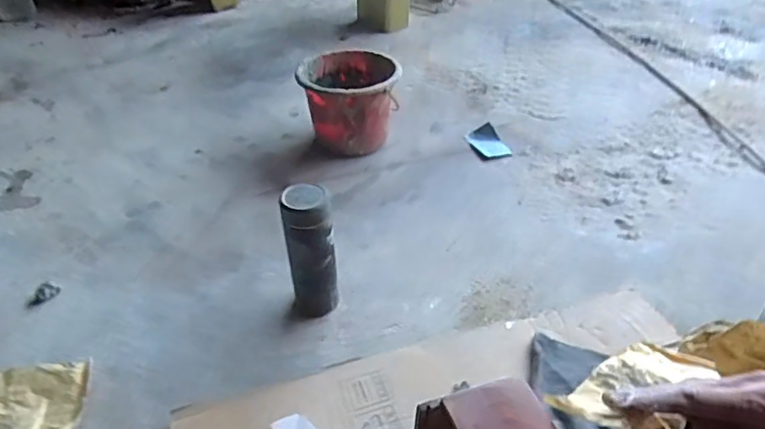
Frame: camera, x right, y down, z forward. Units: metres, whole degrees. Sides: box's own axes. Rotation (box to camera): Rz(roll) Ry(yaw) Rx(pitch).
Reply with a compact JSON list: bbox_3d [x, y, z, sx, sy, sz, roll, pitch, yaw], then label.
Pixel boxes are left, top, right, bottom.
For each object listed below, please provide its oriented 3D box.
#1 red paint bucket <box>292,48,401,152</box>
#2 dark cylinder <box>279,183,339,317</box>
[{"bbox_3d":[-0.068,-0.243,1.220,0.199,0.162,0.196,-2,39,1],"label":"red paint bucket"},{"bbox_3d":[-0.105,0.057,0.825,0.067,0.215,0.065,-9,40,-7],"label":"dark cylinder"}]

